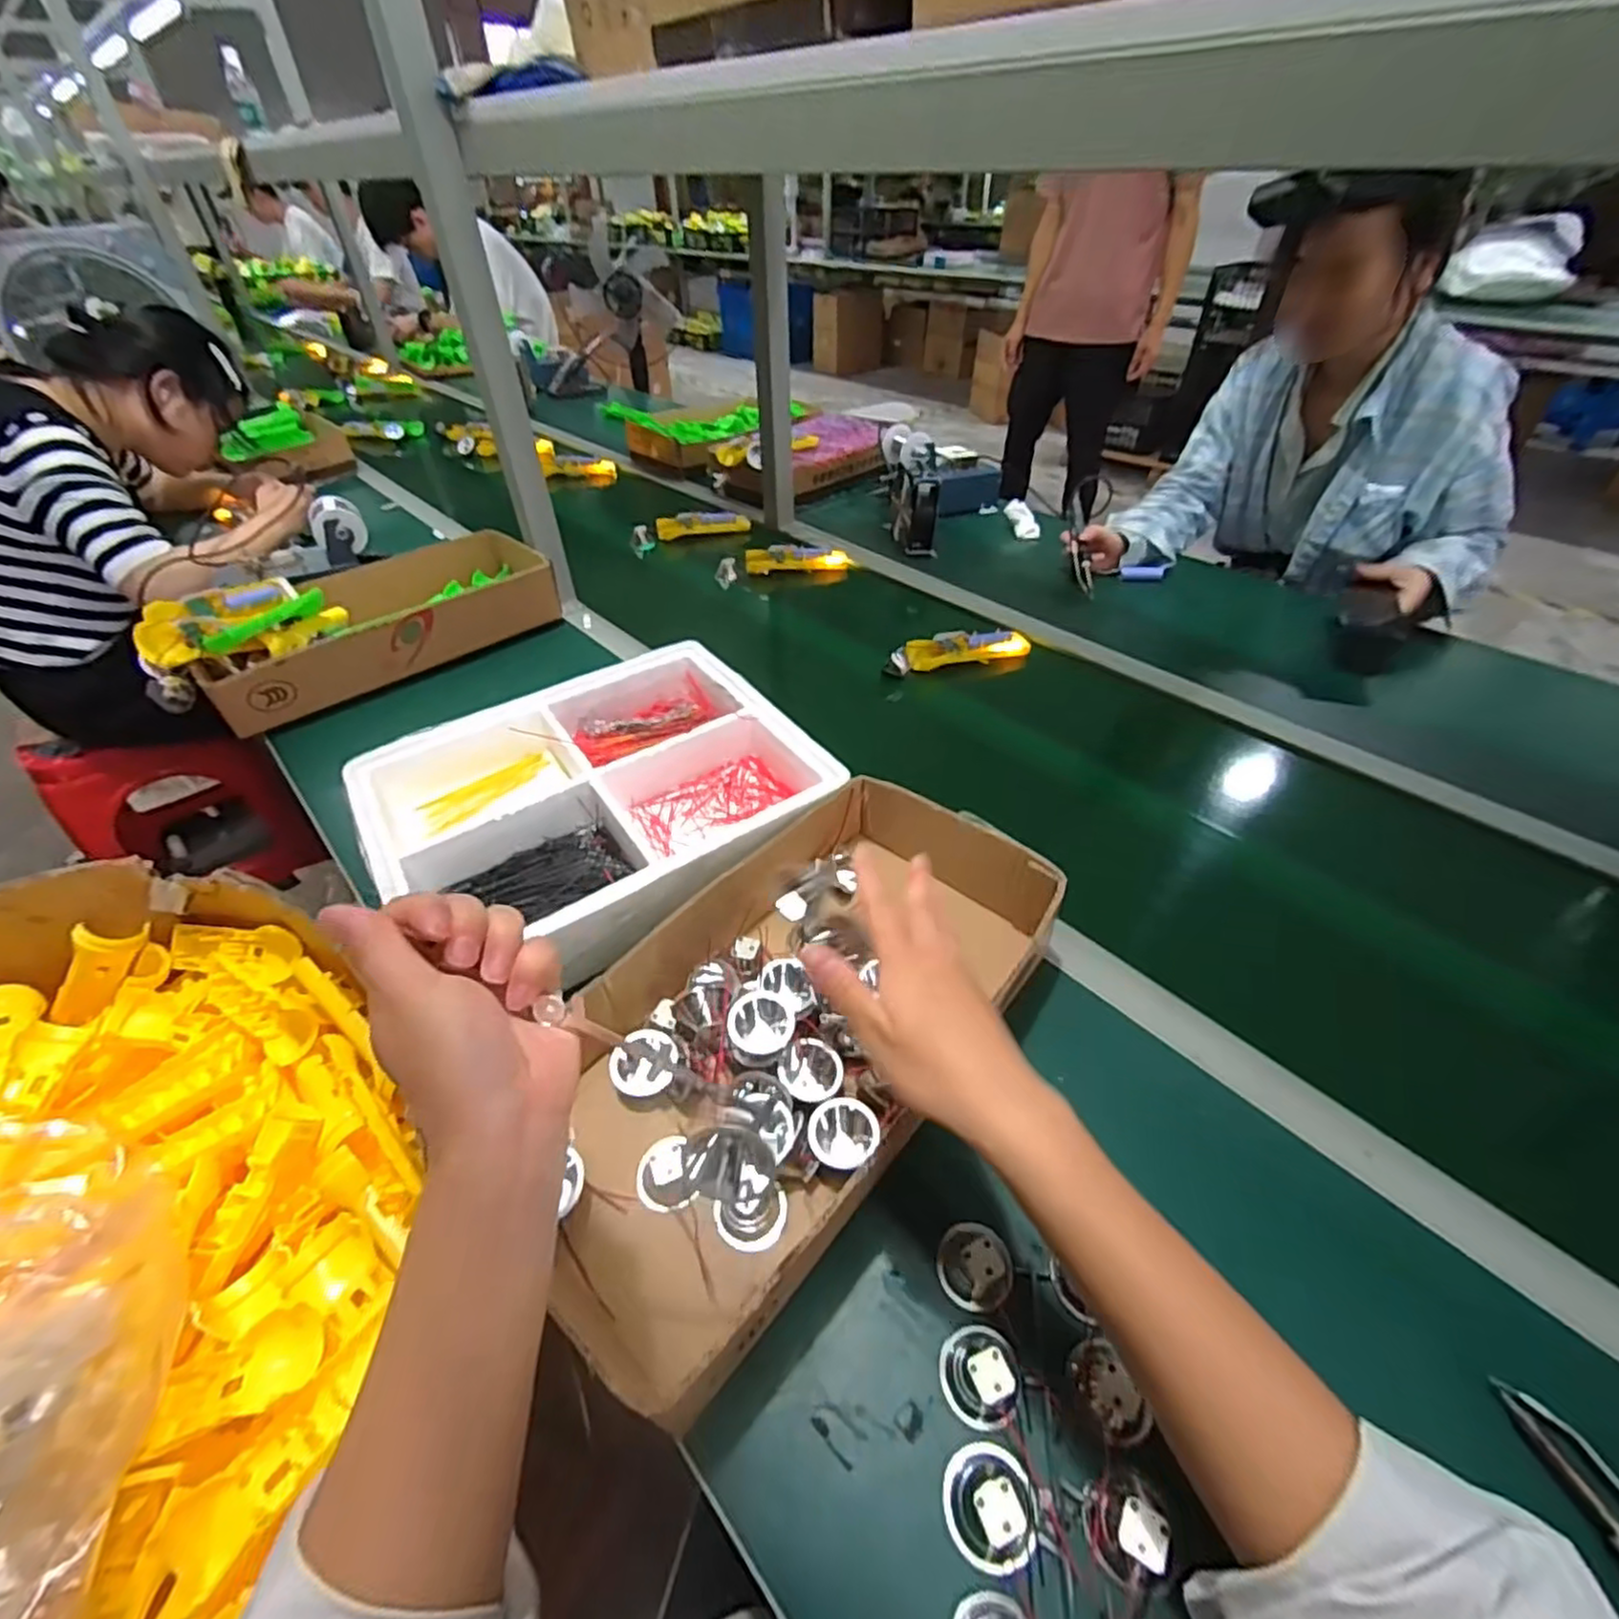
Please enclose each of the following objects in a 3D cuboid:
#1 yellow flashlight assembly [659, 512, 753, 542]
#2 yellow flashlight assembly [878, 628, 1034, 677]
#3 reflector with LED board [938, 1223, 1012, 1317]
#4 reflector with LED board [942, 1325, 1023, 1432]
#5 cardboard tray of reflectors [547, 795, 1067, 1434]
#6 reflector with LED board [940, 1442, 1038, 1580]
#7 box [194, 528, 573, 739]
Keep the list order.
[{"bbox_3d":[-0.192,-0.519,1.272,0.166,0.038,0.035,-9,44,-9],"label":"yellow flashlight assembly"},{"bbox_3d":[0.198,-0.216,0.941,0.200,0.032,0.046,-12,44,-13],"label":"yellow flashlight assembly"},{"bbox_3d":[0.100,0.270,0.418,0.043,0.025,0.043,0,43,0],"label":"reflector with LED board"},{"bbox_3d":[0.094,0.306,0.381,0.043,0.030,0.043,0,43,0],"label":"reflector with LED board"},{"bbox_3d":[-0.010,0.149,0.507,0.221,0.083,0.422,32,52,30],"label":"cardboard tray of reflectors"},{"bbox_3d":[0.091,0.343,0.345,0.044,0.034,0.045,10,44,10],"label":"reflector with LED board"},{"bbox_3d":[-0.571,-0.257,0.945,0.421,0.077,0.198,-31,51,-29],"label":"box"}]

